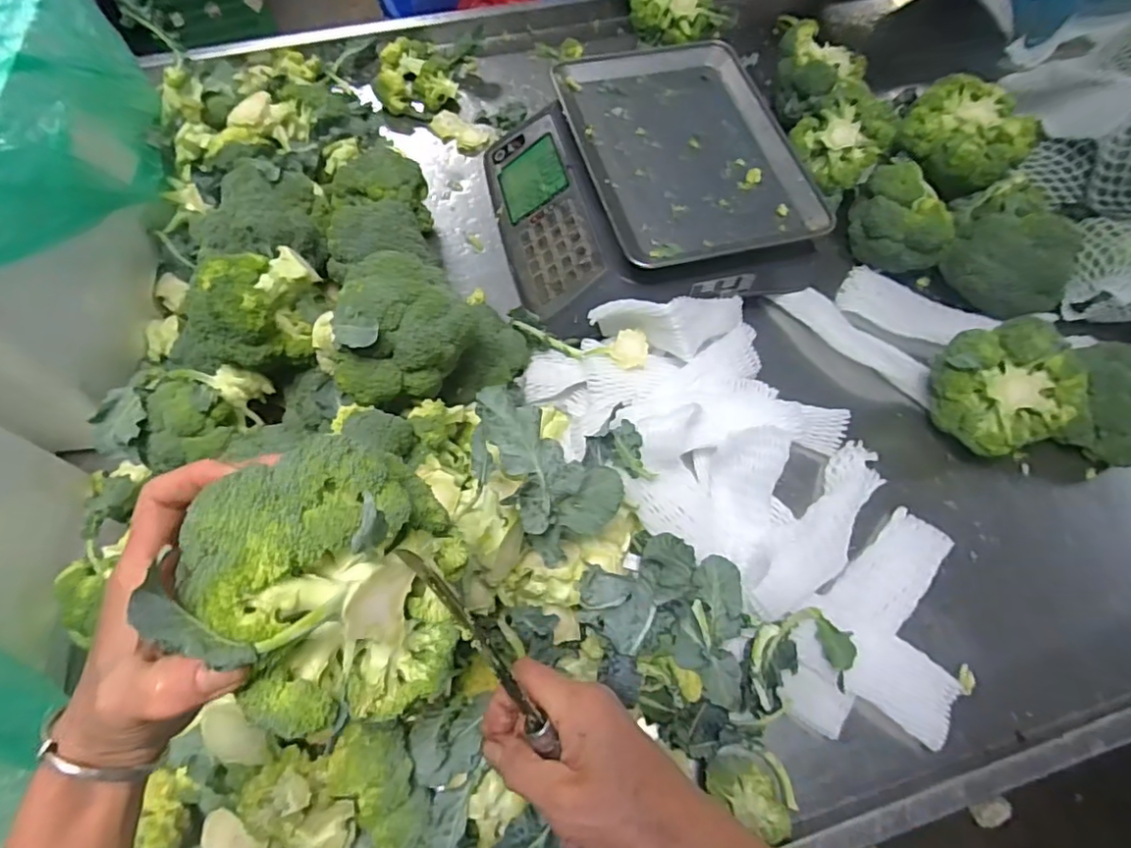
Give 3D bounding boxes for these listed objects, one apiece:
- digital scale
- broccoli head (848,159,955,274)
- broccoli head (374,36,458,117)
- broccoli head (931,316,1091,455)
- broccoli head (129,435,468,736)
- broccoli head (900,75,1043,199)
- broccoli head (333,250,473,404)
[{"bbox_3d":[0.084,-0.283,0.709,0.325,0.112,0.336,-15,67,-9],"label":"digital scale"},{"bbox_3d":[0.396,-0.239,0.694,0.080,0.099,0.112,-29,70,-14],"label":"broccoli head"},{"bbox_3d":[-0.216,-0.493,0.834,0.110,0.045,0.122,-14,67,-9],"label":"broccoli head"},{"bbox_3d":[0.452,-0.032,0.616,0.100,0.126,0.135,-31,71,-15],"label":"broccoli head"},{"bbox_3d":[-0.111,0.076,0.286,0.083,0.137,0.117,7,61,46],"label":"broccoli head"},{"bbox_3d":[0.457,-0.325,0.690,0.132,0.087,0.110,37,69,13],"label":"broccoli head"},{"bbox_3d":[-0.136,-0.082,0.499,0.104,0.085,0.125,4,66,-1],"label":"broccoli head"}]

